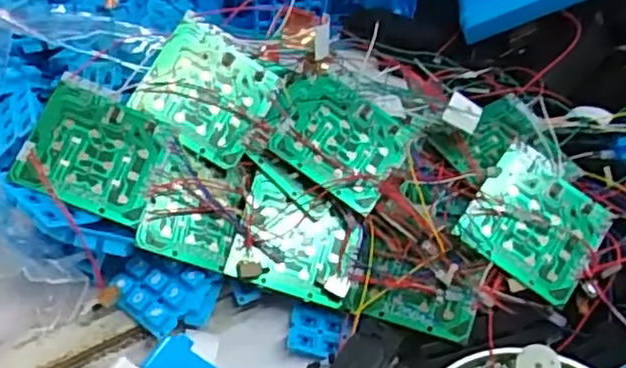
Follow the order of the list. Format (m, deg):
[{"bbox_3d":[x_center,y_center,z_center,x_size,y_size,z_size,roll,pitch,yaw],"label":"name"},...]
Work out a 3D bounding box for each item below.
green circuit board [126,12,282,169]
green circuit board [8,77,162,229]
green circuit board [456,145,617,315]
[{"bbox_3d":[-0.062,-0.055,0.414,0.072,0.004,0.068,31,74,-7],"label":"green circuit board"},{"bbox_3d":[-0.120,-0.020,0.383,0.070,0.004,0.074,19,61,-10],"label":"green circuit board"},{"bbox_3d":[0.127,0.022,0.394,0.071,0.004,0.070,35,71,7],"label":"green circuit board"}]

